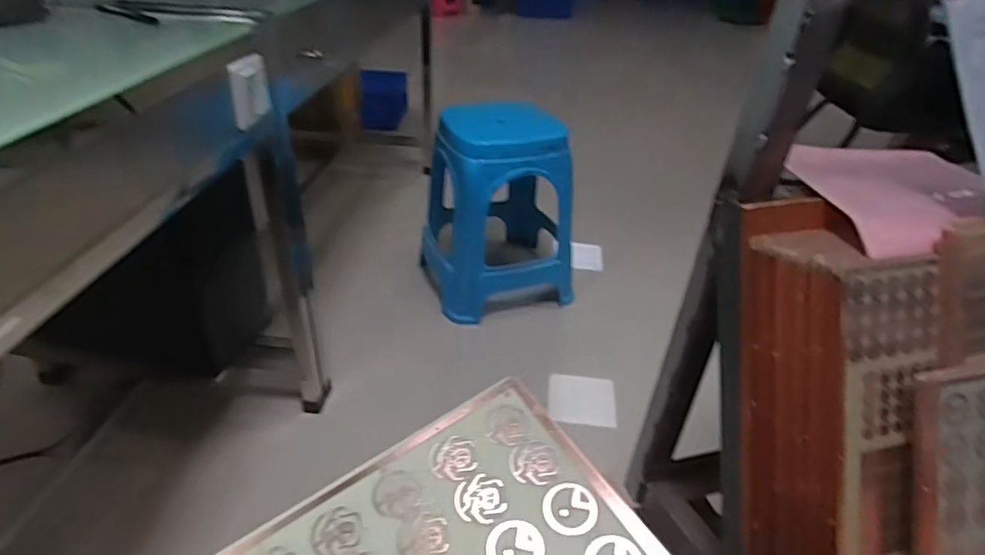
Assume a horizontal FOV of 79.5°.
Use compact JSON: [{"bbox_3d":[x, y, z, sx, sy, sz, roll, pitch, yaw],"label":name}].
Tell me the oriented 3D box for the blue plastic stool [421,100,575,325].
[{"bbox_3d":[0.014,-0.176,1.449,0.341,0.459,0.306,-7,35,-15],"label":"blue plastic stool"}]

